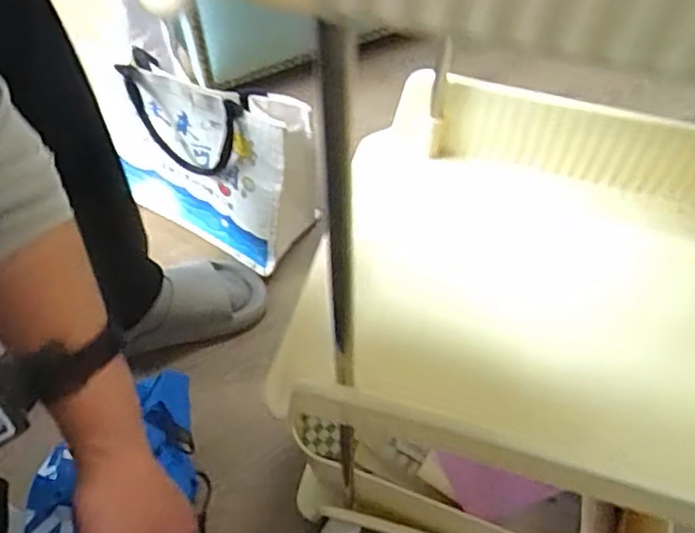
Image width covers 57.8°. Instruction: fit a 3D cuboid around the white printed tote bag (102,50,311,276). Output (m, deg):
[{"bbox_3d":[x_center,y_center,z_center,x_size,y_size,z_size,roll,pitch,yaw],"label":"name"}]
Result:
[{"bbox_3d":[-0.211,-0.164,0.917,0.307,0.261,0.120,29,61,19],"label":"white printed tote bag"}]

